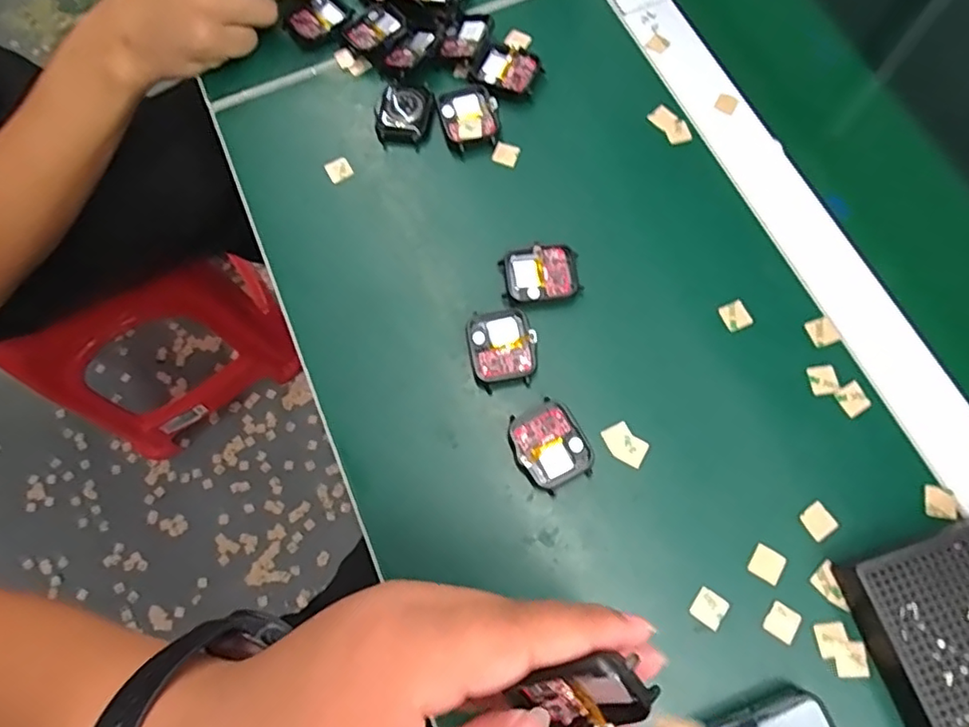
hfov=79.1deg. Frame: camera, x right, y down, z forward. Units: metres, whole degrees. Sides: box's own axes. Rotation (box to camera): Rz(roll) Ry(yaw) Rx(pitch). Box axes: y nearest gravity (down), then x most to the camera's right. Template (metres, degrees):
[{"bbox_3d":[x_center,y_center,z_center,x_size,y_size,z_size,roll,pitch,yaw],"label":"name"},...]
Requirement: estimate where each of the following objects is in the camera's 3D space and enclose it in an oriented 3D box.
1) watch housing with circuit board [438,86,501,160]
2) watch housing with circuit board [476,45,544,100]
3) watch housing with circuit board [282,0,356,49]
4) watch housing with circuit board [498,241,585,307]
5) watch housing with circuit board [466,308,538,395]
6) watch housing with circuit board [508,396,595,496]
[{"bbox_3d":[-0.010,-0.167,0.398,0.037,0.008,0.046,-17,72,-4],"label":"watch housing with circuit board"},{"bbox_3d":[0.016,-0.204,0.410,0.043,0.008,0.039,15,73,6],"label":"watch housing with circuit board"},{"bbox_3d":[-0.122,-0.253,0.430,0.045,0.010,0.036,-38,75,-11],"label":"watch housing with circuit board"},{"bbox_3d":[0.035,-0.054,0.362,0.047,0.010,0.037,-6,72,-1],"label":"watch housing with circuit board"},{"bbox_3d":[0.010,-0.009,0.346,0.039,0.009,0.046,-11,72,-3],"label":"watch housing with circuit board"},{"bbox_3d":[0.037,0.046,0.328,0.039,0.011,0.046,-28,73,-8],"label":"watch housing with circuit board"}]

